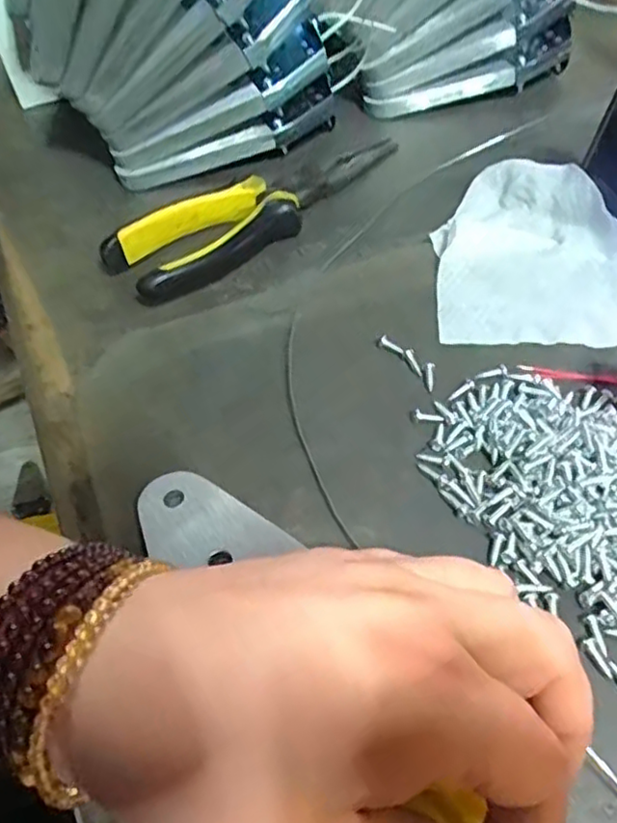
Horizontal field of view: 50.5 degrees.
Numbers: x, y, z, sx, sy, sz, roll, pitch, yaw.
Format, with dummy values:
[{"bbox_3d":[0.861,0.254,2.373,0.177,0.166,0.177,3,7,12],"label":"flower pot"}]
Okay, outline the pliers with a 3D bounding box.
[{"bbox_3d":[-0.018,-0.117,0.365,0.192,0.024,0.044,-33,58,-18],"label":"pliers"}]

